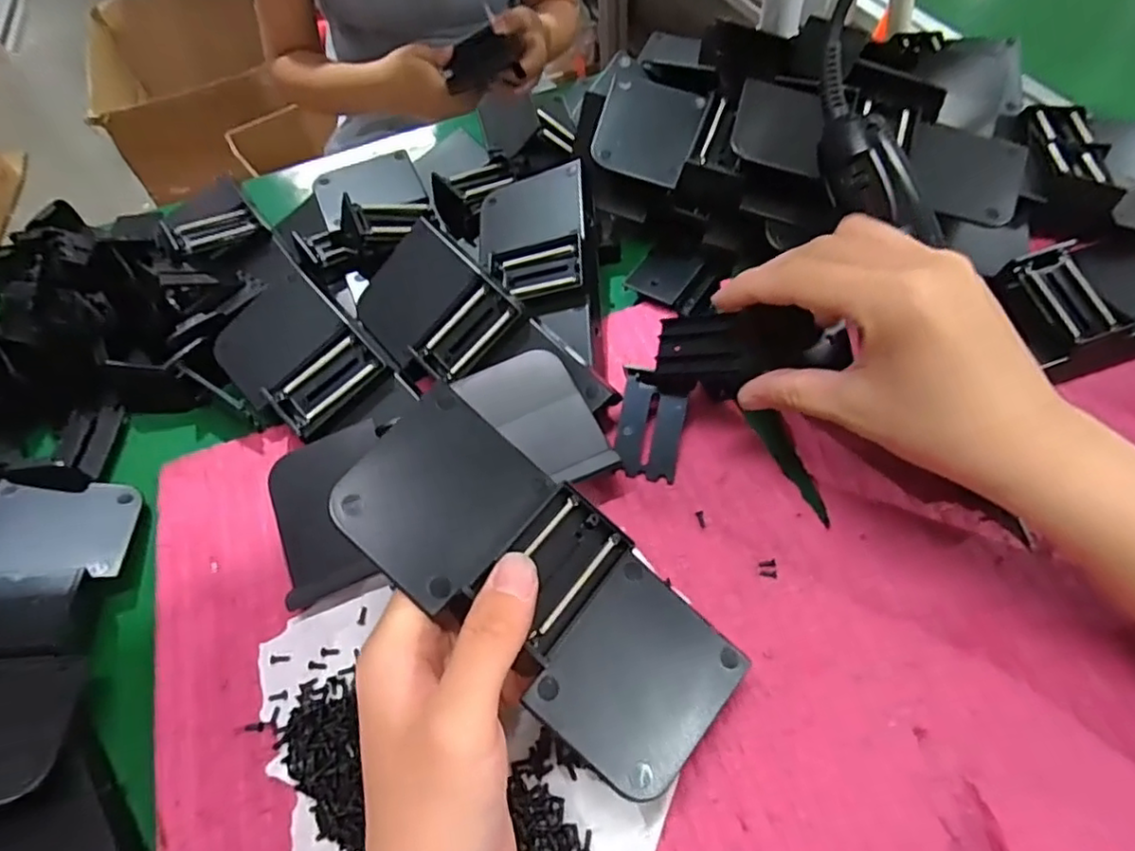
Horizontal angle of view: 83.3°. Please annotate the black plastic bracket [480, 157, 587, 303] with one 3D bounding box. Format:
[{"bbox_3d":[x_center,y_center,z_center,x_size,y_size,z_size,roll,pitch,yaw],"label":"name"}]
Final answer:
[{"bbox_3d":[-0.022,-0.119,0.399,0.068,0.014,0.098,-11,61,12],"label":"black plastic bracket"}]

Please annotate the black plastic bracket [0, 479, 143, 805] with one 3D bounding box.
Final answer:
[{"bbox_3d":[-0.261,0.097,0.296,0.087,0.050,0.158,-6,57,0],"label":"black plastic bracket"}]

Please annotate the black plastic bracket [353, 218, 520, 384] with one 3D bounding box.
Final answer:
[{"bbox_3d":[-0.079,-0.068,0.366,0.070,0.011,0.095,-47,63,2],"label":"black plastic bracket"}]

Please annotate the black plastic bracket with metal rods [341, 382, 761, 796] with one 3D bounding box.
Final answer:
[{"bbox_3d":[-0.009,0.059,0.238,0.160,0.013,0.069,42,67,3],"label":"black plastic bracket with metal rods"}]

